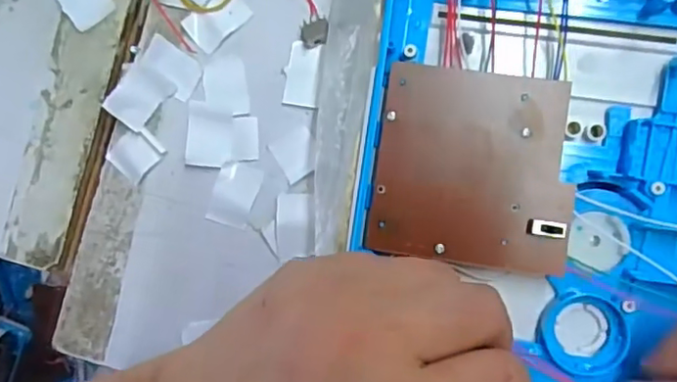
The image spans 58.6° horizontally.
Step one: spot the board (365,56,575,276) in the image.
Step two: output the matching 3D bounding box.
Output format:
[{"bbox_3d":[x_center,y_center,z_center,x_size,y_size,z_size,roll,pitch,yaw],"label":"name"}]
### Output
[{"bbox_3d":[0.052,-0.009,0.230,0.072,0.005,0.072,7,89,8],"label":"board"}]

